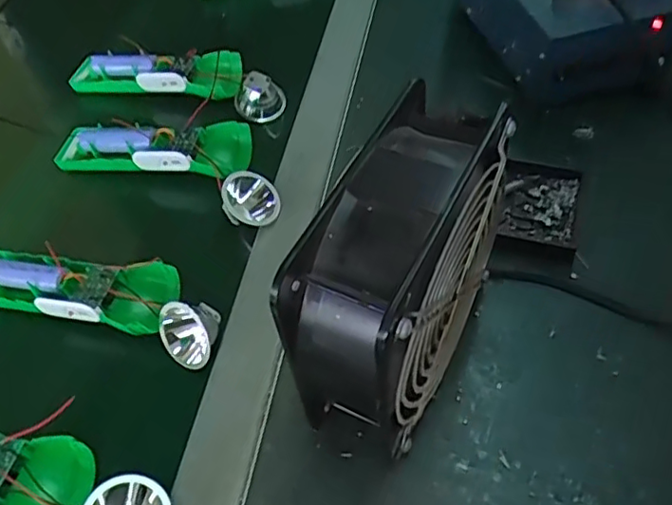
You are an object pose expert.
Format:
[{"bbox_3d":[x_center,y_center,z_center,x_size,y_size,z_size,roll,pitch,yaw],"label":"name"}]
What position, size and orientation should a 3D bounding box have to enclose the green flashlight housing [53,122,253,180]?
[{"bbox_3d":[-0.140,-0.082,0.474,0.150,0.030,0.043,6,54,11],"label":"green flashlight housing"}]

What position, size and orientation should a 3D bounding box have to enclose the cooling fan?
[{"bbox_3d":[0.039,0.014,0.318,0.061,0.152,0.157,24,59,22],"label":"cooling fan"}]

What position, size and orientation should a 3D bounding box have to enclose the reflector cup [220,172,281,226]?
[{"bbox_3d":[-0.059,-0.038,0.437,0.038,0.033,0.023,11,25,14],"label":"reflector cup"}]

